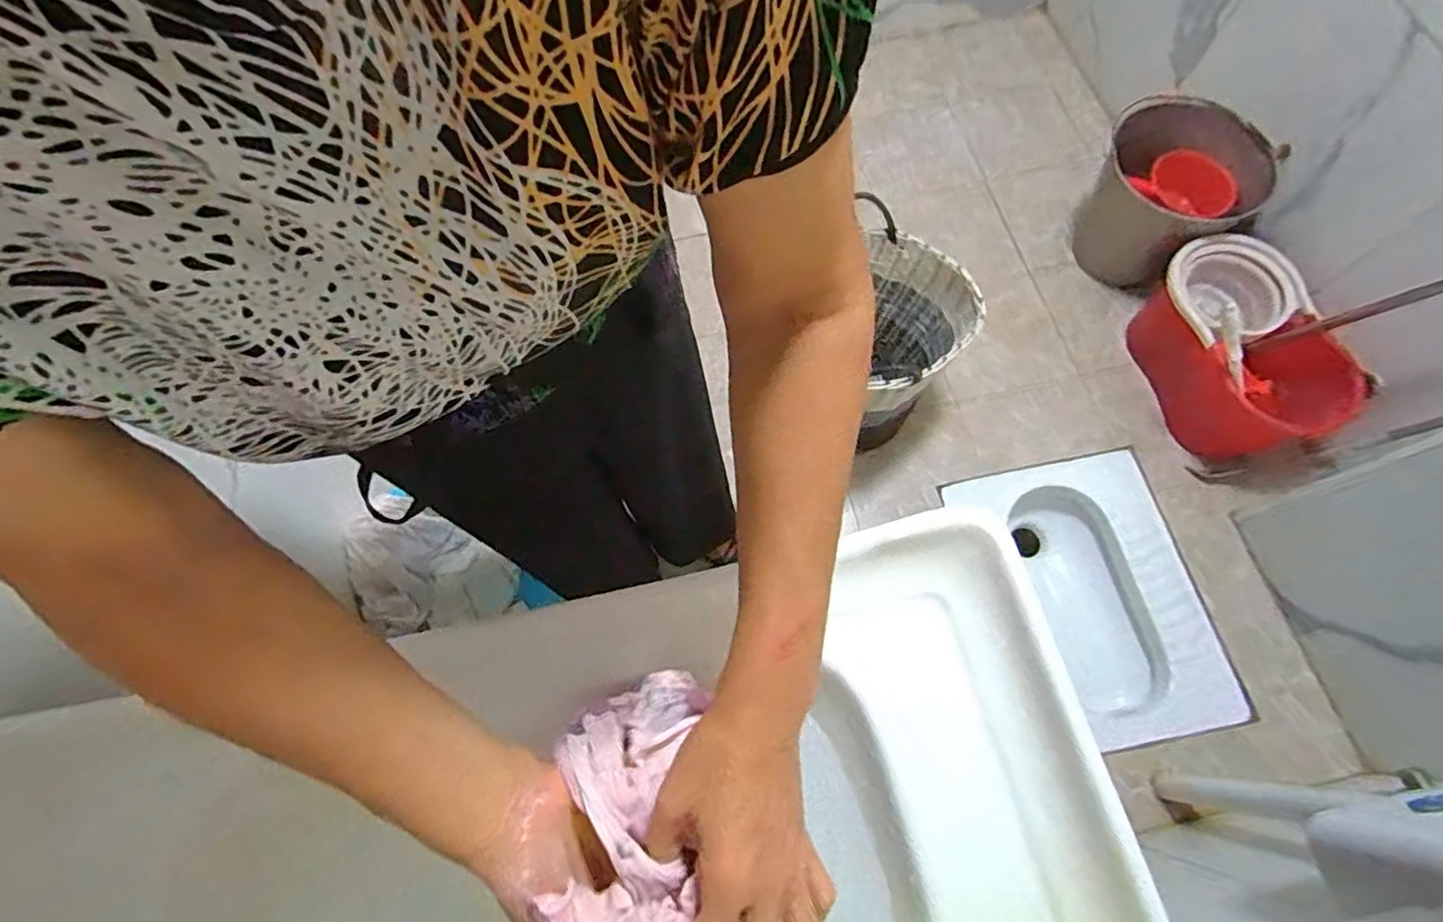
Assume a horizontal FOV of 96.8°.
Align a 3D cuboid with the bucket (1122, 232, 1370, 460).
[{"bbox_3d":[1.114,-0.242,1.411,0.233,0.302,0.490,-5,68,-2],"label":"bucket"}]

